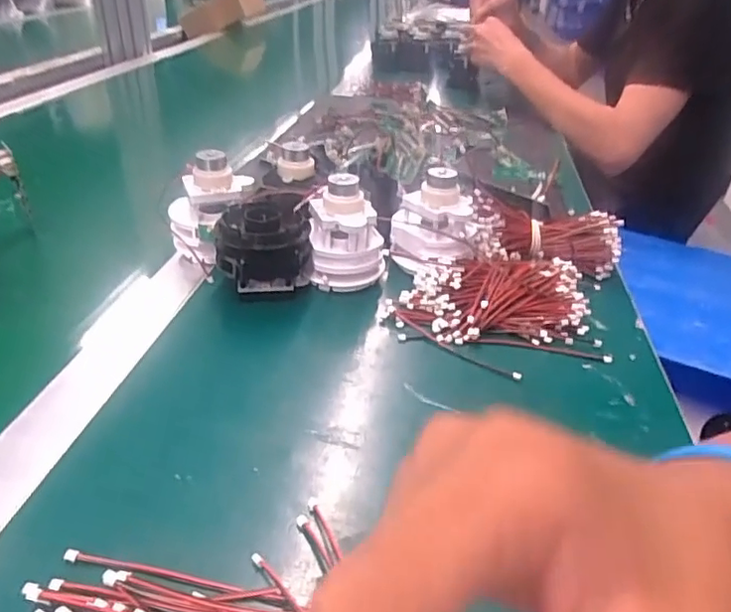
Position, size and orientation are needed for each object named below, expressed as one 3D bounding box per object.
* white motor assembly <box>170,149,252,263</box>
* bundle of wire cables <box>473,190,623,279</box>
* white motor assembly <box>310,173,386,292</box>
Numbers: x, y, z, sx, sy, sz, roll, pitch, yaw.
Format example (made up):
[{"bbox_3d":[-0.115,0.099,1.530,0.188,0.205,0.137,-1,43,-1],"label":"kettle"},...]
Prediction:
[{"bbox_3d":[-0.126,-0.077,0.478,0.065,0.088,0.058,0,31,-5],"label":"white motor assembly"},{"bbox_3d":[0.155,-0.062,0.514,0.128,0.048,0.060,9,32,10],"label":"bundle of wire cables"},{"bbox_3d":[-0.014,-0.057,0.456,0.057,0.088,0.045,2,31,-3],"label":"white motor assembly"}]

